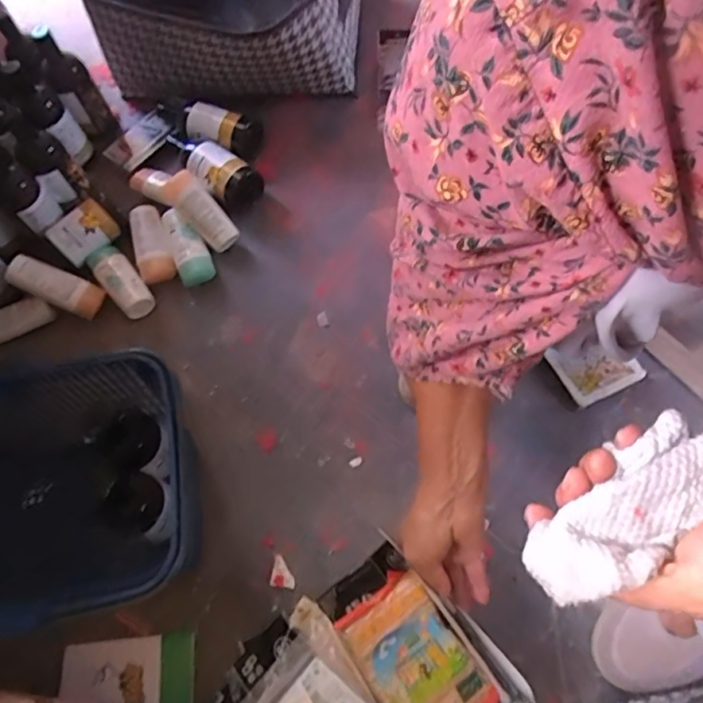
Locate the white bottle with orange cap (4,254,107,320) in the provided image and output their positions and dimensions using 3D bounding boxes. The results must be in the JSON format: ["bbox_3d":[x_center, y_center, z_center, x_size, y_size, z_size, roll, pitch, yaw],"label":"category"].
[{"bbox_3d":[-0.385,-0.089,0.741,0.117,0.043,0.049,25,66,-21],"label":"white bottle with orange cap"}]

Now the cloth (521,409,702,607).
[{"bbox_3d":[0.121,0.070,0.247,0.098,0.030,0.036,-44,71,0],"label":"cloth"}]

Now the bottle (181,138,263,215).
[{"bbox_3d":[-0.192,-0.259,0.841,0.074,0.058,0.144,-42,71,-15],"label":"bottle"}]

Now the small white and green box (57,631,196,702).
[{"bbox_3d":[-0.232,0.347,0.588,0.135,0.012,0.089,-5,64,-7],"label":"small white and green box"}]

